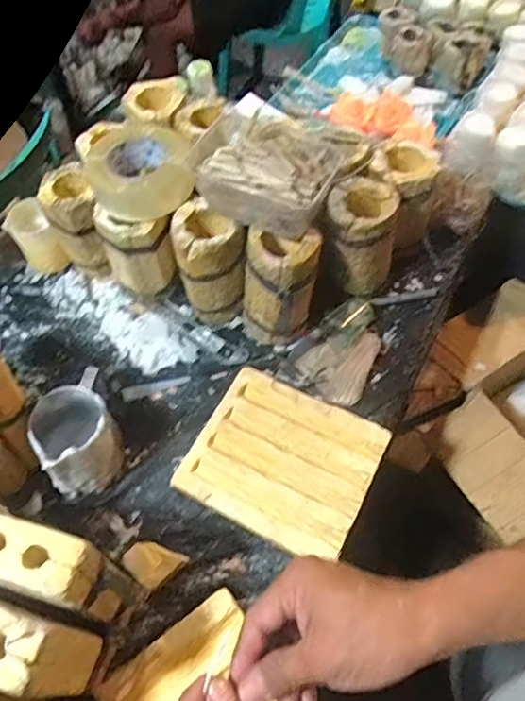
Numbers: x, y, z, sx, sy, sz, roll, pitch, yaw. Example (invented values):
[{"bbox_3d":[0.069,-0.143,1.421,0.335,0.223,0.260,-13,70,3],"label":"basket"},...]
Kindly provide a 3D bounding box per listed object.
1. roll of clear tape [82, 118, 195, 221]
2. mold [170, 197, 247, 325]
[{"bbox_3d":[-0.161,-0.238,0.718,0.129,0.062,0.129,-1,57,2],"label":"roll of clear tape"},{"bbox_3d":[-0.071,-0.116,0.746,0.088,0.151,0.092,-1,57,2],"label":"mold"}]

